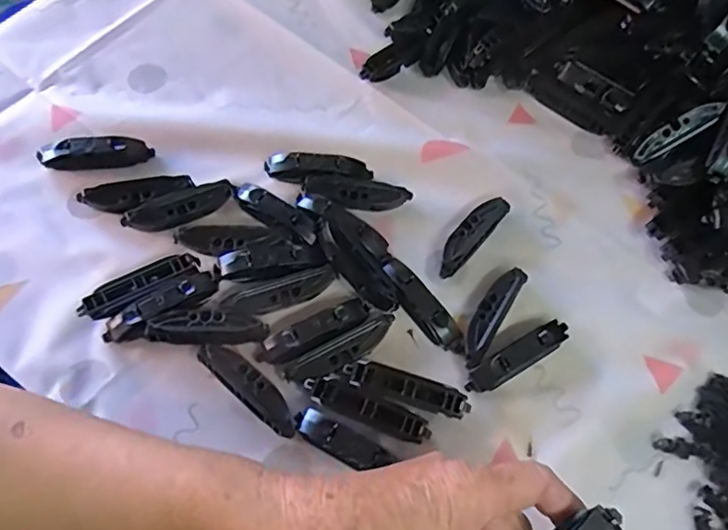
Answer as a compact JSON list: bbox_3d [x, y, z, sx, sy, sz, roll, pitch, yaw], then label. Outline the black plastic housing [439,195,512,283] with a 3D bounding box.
[{"bbox_3d":[0.081,-0.024,0.436,0.019,0.013,0.082,39,69,14],"label":"black plastic housing"}]

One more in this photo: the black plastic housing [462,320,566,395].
[{"bbox_3d":[0.107,0.064,0.403,0.082,0.021,0.019,-30,70,-13],"label":"black plastic housing"}]

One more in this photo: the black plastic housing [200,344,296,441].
[{"bbox_3d":[-0.073,0.078,0.376,0.079,0.011,0.021,38,69,14],"label":"black plastic housing"}]

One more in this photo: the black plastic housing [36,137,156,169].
[{"bbox_3d":[-0.209,-0.088,0.448,0.084,0.020,0.017,-5,66,-5],"label":"black plastic housing"}]

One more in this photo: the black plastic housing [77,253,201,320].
[{"bbox_3d":[-0.154,0.015,0.401,0.081,0.016,0.021,-29,70,-15],"label":"black plastic housing"}]

